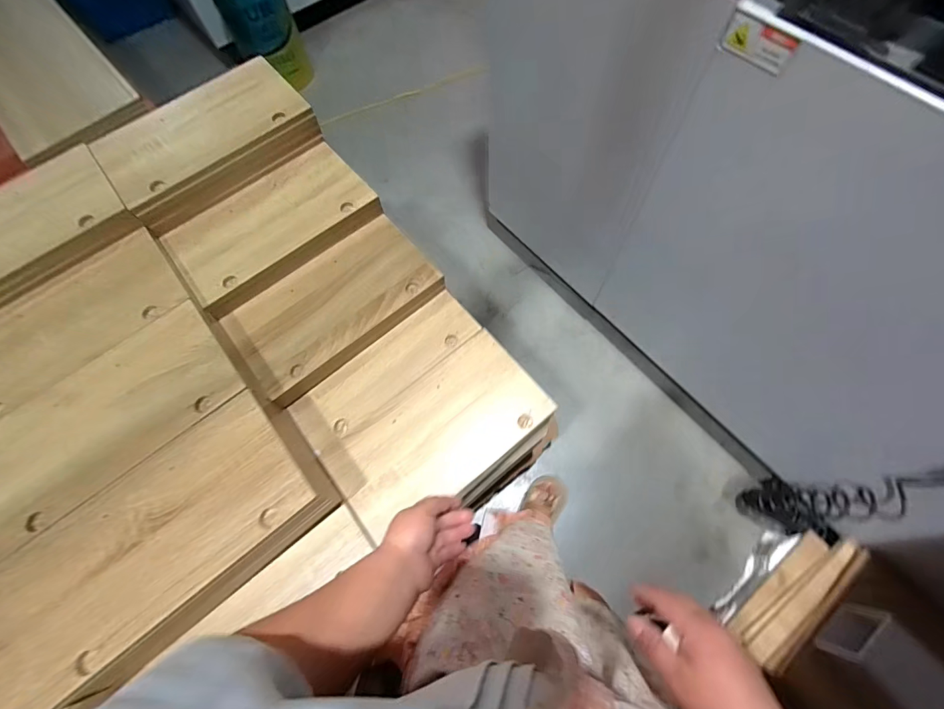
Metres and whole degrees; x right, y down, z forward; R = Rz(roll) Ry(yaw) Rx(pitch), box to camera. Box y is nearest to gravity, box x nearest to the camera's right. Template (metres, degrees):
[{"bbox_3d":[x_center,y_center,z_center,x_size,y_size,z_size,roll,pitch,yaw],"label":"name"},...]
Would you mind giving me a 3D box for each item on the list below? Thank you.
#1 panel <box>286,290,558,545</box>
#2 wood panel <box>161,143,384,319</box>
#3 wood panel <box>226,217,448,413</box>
[{"bbox_3d":[-0.086,0.094,0.676,0.351,0.020,0.296,-38,71,-12],"label":"panel"},{"bbox_3d":[-0.373,-0.247,0.750,0.355,0.039,0.207,-38,71,-12],"label":"wood panel"},{"bbox_3d":[-0.244,-0.092,0.725,0.350,0.043,0.190,-39,71,-12],"label":"wood panel"}]

